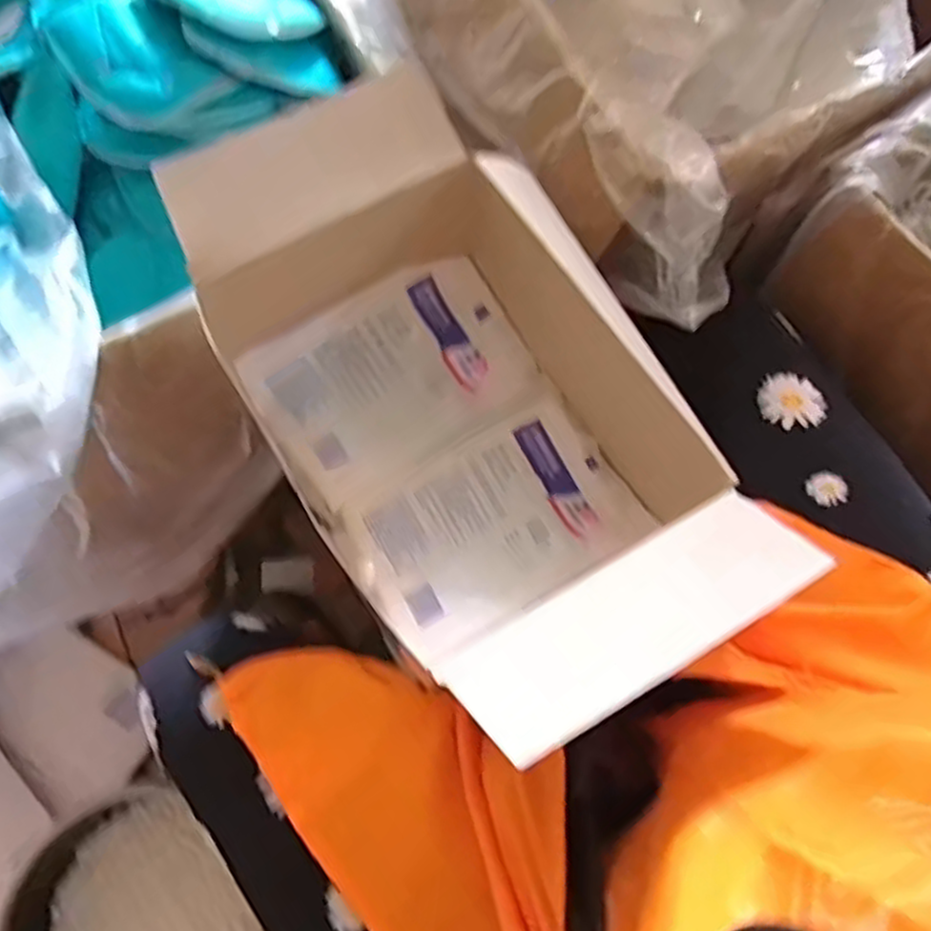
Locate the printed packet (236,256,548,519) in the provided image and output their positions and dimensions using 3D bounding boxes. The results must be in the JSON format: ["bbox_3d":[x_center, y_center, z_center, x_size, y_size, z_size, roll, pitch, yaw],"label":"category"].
[{"bbox_3d":[-0.051,-0.068,0.540,0.186,0.019,0.137,-33,76,-11],"label":"printed packet"}]

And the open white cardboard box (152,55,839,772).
[{"bbox_3d":[-0.003,-0.023,0.473,0.218,0.135,0.334,-36,76,-12],"label":"open white cardboard box"}]

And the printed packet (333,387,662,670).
[{"bbox_3d":[0.020,0.040,0.510,0.185,0.015,0.121,-31,75,-11],"label":"printed packet"}]

